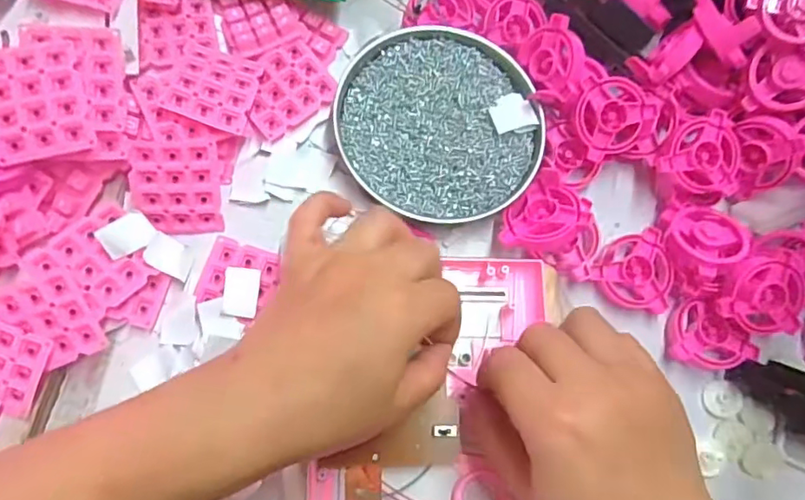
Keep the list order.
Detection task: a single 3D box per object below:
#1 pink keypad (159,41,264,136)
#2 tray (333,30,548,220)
[{"bbox_3d":[-0.117,-0.105,0.353,0.049,0.010,0.060,17,63,-16],"label":"pink keypad"},{"bbox_3d":[0.025,-0.084,0.375,0.126,0.017,0.136,-35,83,-12],"label":"tray"}]

